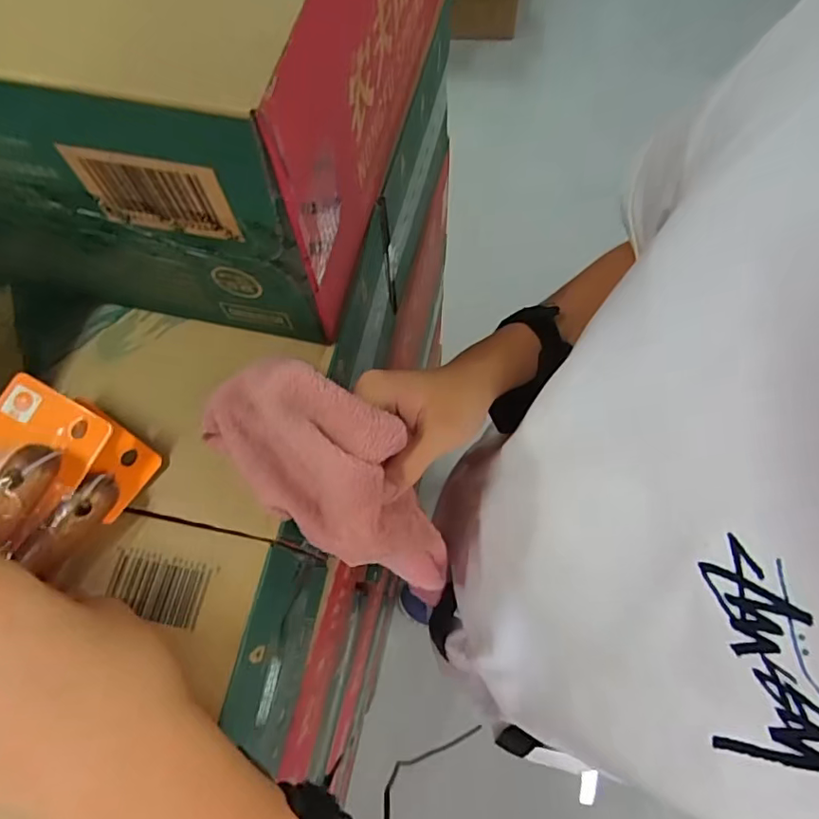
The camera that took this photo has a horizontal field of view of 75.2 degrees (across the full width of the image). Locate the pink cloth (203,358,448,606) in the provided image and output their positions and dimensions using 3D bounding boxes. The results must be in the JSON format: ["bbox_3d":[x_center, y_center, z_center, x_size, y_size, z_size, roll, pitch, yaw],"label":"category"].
[{"bbox_3d":[-0.031,0.058,0.344,0.080,0.076,0.214,-45,108,-14],"label":"pink cloth"}]

